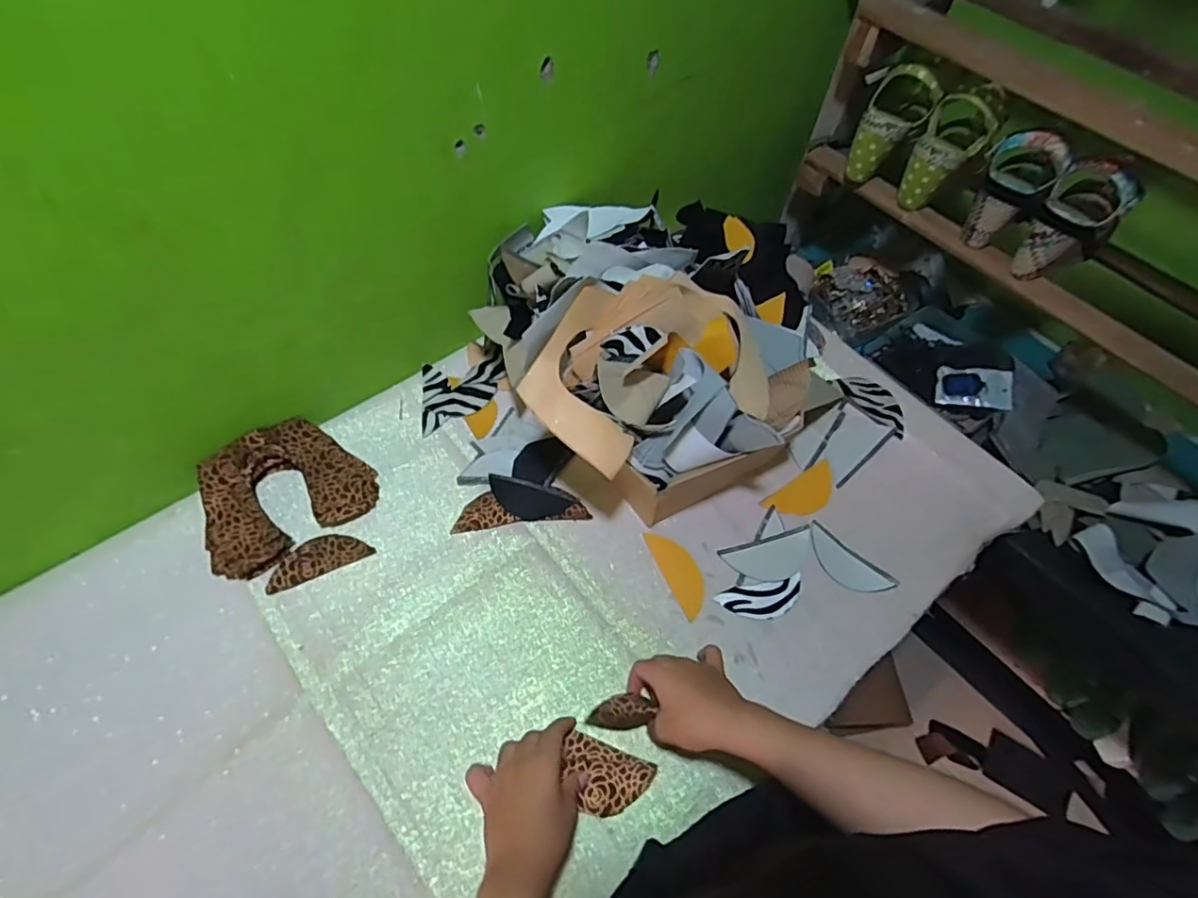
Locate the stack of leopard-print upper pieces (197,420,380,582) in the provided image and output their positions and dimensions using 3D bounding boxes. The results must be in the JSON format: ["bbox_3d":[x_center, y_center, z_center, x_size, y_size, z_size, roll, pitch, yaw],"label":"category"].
[{"bbox_3d":[-0.348,0.045,0.633,0.173,0.044,0.138,-31,66,-21],"label":"stack of leopard-print upper pieces"}]

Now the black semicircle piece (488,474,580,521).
[{"bbox_3d":[-0.080,0.059,0.664,0.102,0.009,0.042,14,59,4],"label":"black semicircle piece"}]

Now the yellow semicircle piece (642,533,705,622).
[{"bbox_3d":[0.091,0.134,0.642,0.039,0.004,0.102,-21,63,-17],"label":"yellow semicircle piece"}]

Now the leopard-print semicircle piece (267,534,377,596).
[{"bbox_3d":[-0.300,0.115,0.617,0.104,0.005,0.041,-23,63,-17],"label":"leopard-print semicircle piece"}]

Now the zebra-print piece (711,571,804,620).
[{"bbox_3d":[0.180,0.165,0.630,0.098,0.004,0.039,-8,60,-10],"label":"zebra-print piece"}]

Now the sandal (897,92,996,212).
[{"bbox_3d":[0.452,-0.384,0.755,0.078,0.137,0.072,31,61,14],"label":"sandal"}]

